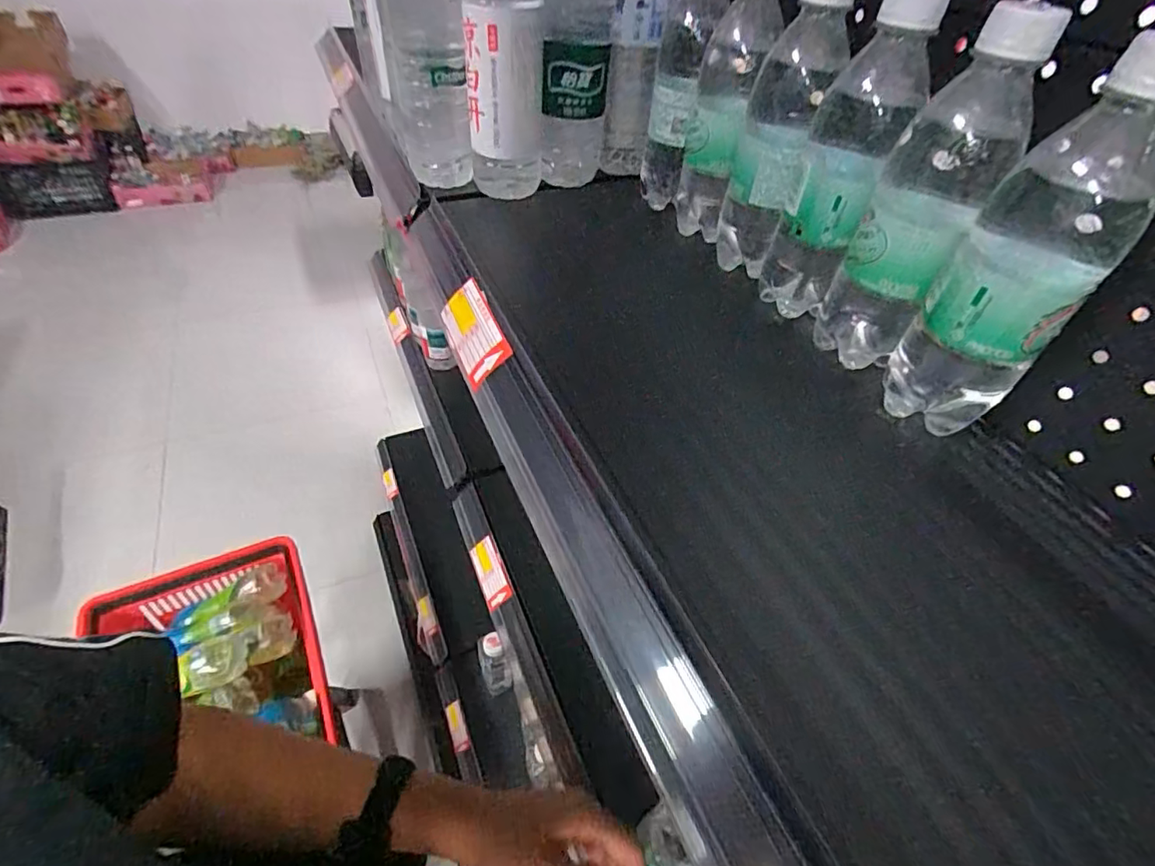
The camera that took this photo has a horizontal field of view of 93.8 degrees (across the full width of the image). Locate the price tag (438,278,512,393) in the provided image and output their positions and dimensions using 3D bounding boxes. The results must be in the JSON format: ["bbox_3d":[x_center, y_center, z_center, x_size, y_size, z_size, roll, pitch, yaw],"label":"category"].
[{"bbox_3d":[-0.072,-0.069,0.376,0.008,0.038,0.085,25,29,-51],"label":"price tag"}]

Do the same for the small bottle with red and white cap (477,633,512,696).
[{"bbox_3d":[-0.160,0.448,1.045,0.066,0.178,0.057,-4,47,-10],"label":"small bottle with red and white cap"}]

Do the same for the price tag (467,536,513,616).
[{"bbox_3d":[-0.111,0.179,0.692,0.012,0.047,0.089,17,33,-46],"label":"price tag"}]

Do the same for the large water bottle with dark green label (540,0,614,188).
[{"bbox_3d":[-0.006,-0.338,0.463,0.067,0.215,0.071,-2,47,-9],"label":"large water bottle with dark green label"}]

